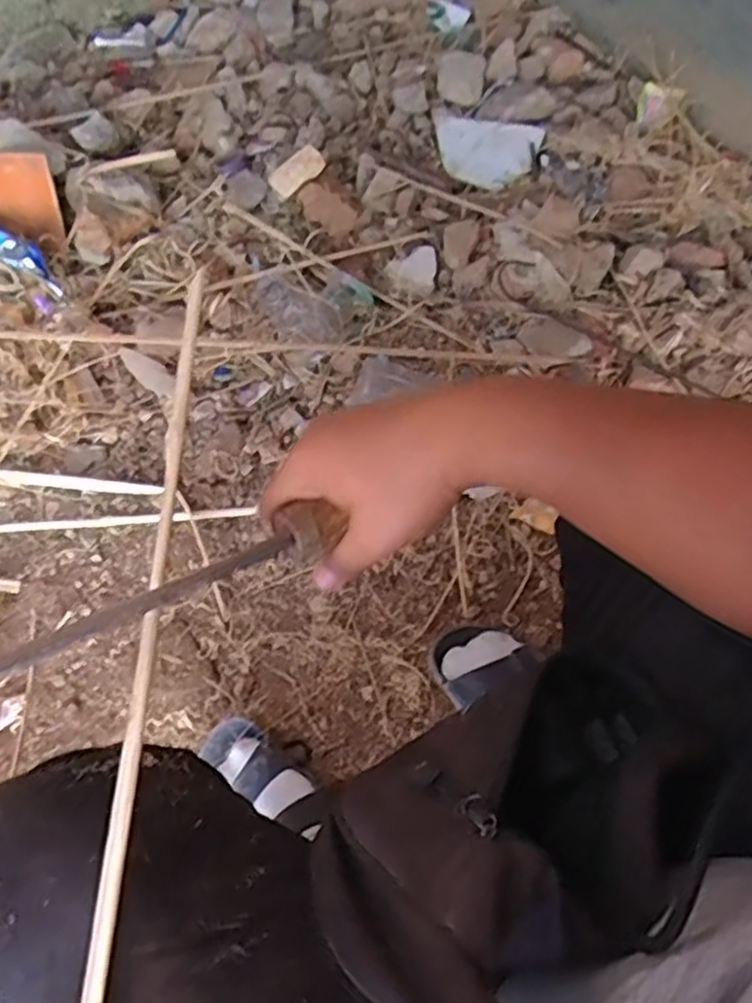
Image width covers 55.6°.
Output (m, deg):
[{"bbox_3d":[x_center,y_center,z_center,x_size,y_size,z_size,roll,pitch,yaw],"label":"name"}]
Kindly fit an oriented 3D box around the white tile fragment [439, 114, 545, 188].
[{"bbox_3d":[0.171,-0.534,1.080,0.152,0.013,0.127,9,67,3],"label":"white tile fragment"}]

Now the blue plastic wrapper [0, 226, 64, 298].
[{"bbox_3d":[-0.483,-0.331,0.926,0.199,0.055,0.034,28,70,14],"label":"blue plastic wrapper"}]

